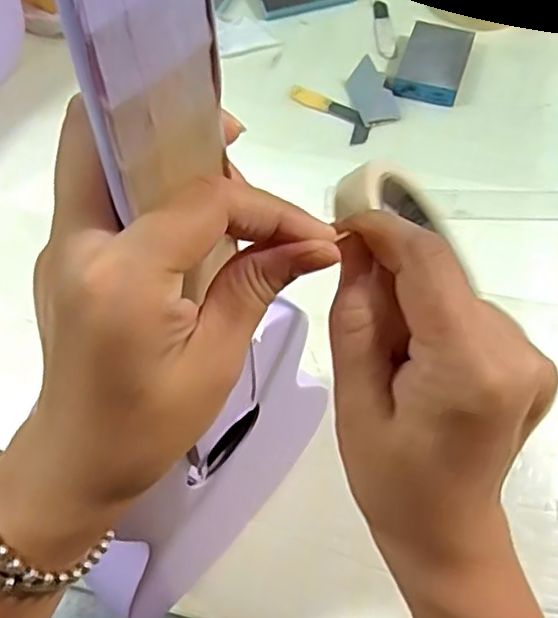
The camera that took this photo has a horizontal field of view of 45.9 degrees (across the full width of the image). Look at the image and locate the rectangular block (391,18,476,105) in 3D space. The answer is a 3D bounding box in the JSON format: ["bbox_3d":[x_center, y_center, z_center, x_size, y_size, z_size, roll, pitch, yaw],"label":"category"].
[{"bbox_3d":[0.174,-0.276,0.738,0.069,0.026,0.095,18,66,9],"label":"rectangular block"}]

